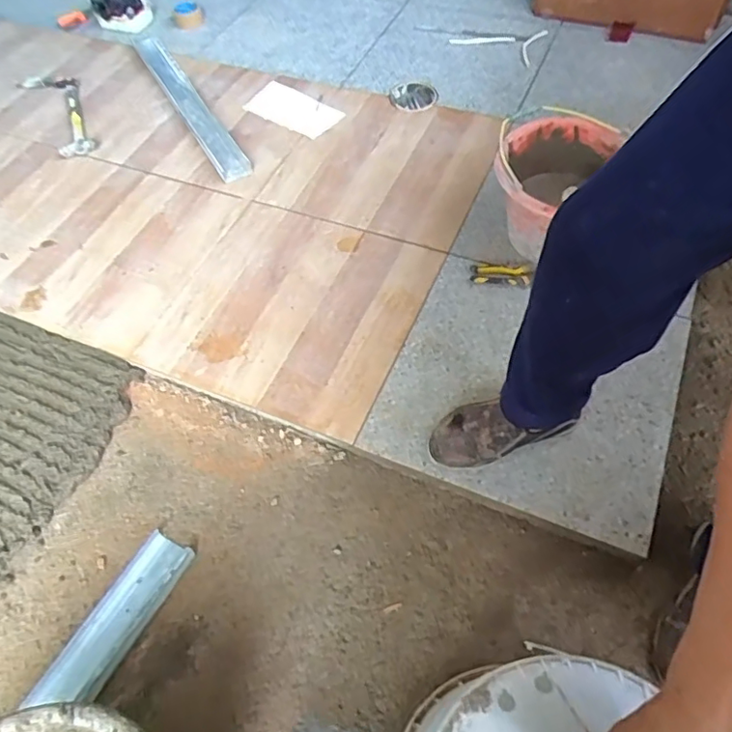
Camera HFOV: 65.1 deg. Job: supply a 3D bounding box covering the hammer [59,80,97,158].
[{"bbox_3d":[-0.743,-0.632,1.455,0.077,0.029,0.283,-17,61,-7],"label":"hammer"}]

